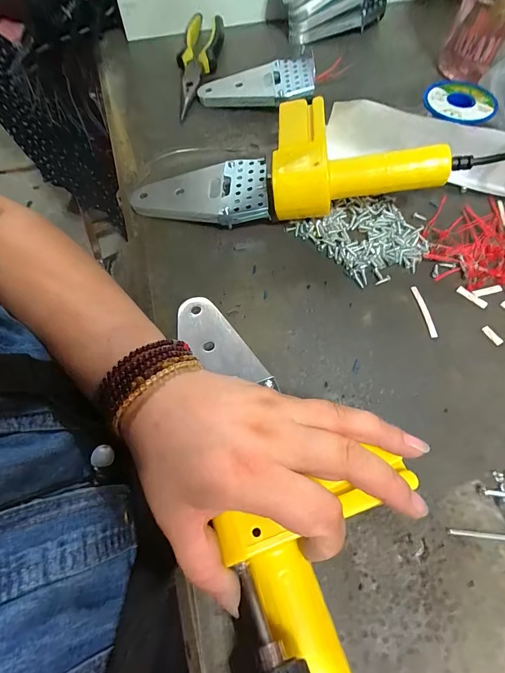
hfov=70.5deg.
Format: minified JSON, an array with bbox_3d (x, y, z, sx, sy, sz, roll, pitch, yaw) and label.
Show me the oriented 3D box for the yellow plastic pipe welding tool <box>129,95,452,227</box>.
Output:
[{"bbox_3d":[0.022,-0.159,0.333,0.274,0.060,0.111,-5,64,-2],"label":"yellow plastic pipe welding tool"}]

